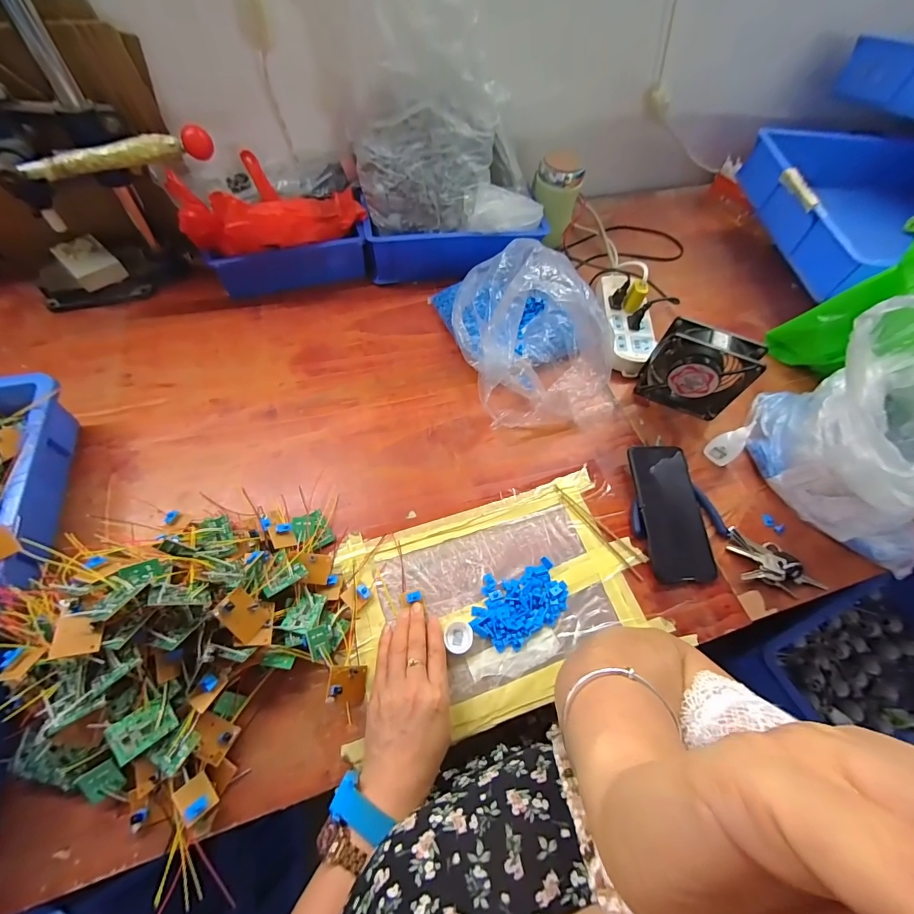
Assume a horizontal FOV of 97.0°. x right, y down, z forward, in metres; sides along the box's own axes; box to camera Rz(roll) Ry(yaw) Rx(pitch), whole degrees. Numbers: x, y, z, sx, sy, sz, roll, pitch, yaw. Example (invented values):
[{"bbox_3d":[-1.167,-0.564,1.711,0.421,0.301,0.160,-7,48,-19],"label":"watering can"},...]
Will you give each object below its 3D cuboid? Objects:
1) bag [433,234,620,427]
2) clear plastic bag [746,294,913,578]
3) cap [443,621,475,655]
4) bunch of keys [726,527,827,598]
[{"bbox_3d":[0.109,-0.207,0.570,0.217,0.181,0.284,-11,60,-10],"label":"bag"},{"bbox_3d":[0.524,-0.034,0.466,0.210,0.234,0.233,-22,62,-16],"label":"clear plastic bag"},{"bbox_3d":[0.003,0.190,0.426,0.027,0.008,0.029,2,58,-3],"label":"cap"},{"bbox_3d":[0.390,0.130,0.487,0.115,0.020,0.060,18,59,7],"label":"bunch of keys"}]

